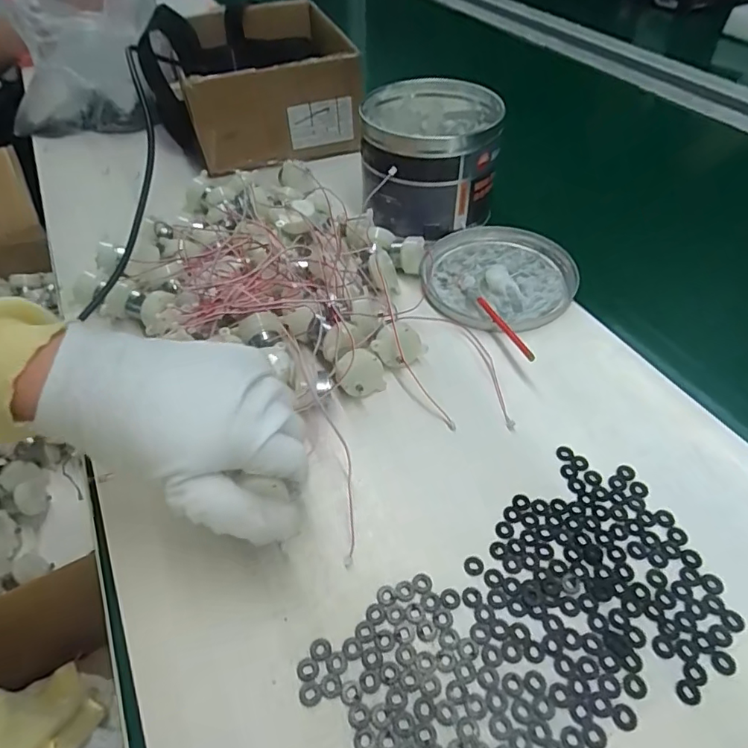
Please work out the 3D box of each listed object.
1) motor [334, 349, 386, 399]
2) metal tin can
[{"bbox_3d":[-0.009,0.002,0.364,0.033,0.036,0.015,-23,30,-12],"label":"motor"},{"bbox_3d":[0.054,-0.203,0.502,0.122,0.100,0.132,6,48,8],"label":"metal tin can"}]

